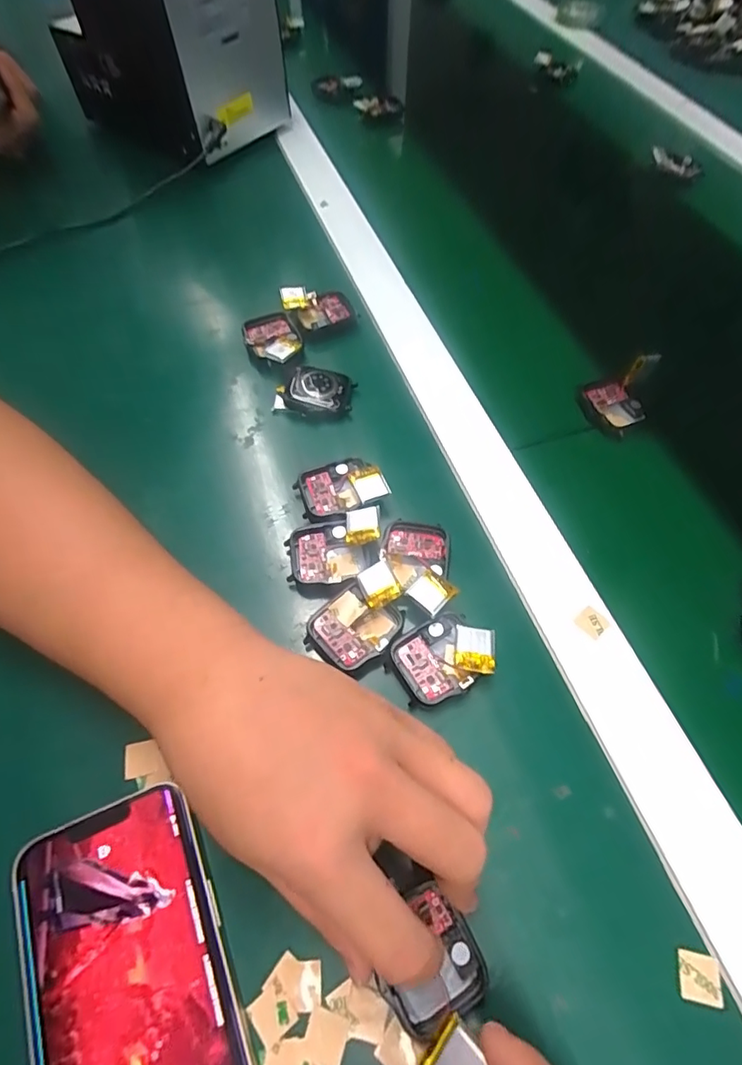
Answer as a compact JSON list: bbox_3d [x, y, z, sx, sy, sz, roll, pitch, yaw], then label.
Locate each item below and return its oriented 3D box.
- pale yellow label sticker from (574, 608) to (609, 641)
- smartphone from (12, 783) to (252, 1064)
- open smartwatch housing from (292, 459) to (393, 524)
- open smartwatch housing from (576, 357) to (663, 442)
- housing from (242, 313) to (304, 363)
[{"bbox_3d":[0.118,0.047,0.269,0.015,0.004,0.014,38,66,18],"label":"pale yellow label sticker"},{"bbox_3d":[-0.089,0.180,0.189,0.073,0.009,0.143,-20,63,-12],"label":"smartphone"},{"bbox_3d":[-0.018,-0.026,0.300,0.049,0.020,0.038,-16,62,-10],"label":"open smartwatch housing"},{"bbox_3d":[0.166,-0.092,0.342,0.042,0.048,0.033,-15,62,-10],"label":"open smartwatch housing"},{"bbox_3d":[-0.070,-0.137,0.365,0.038,0.014,0.051,-17,62,-11],"label":"housing"}]

